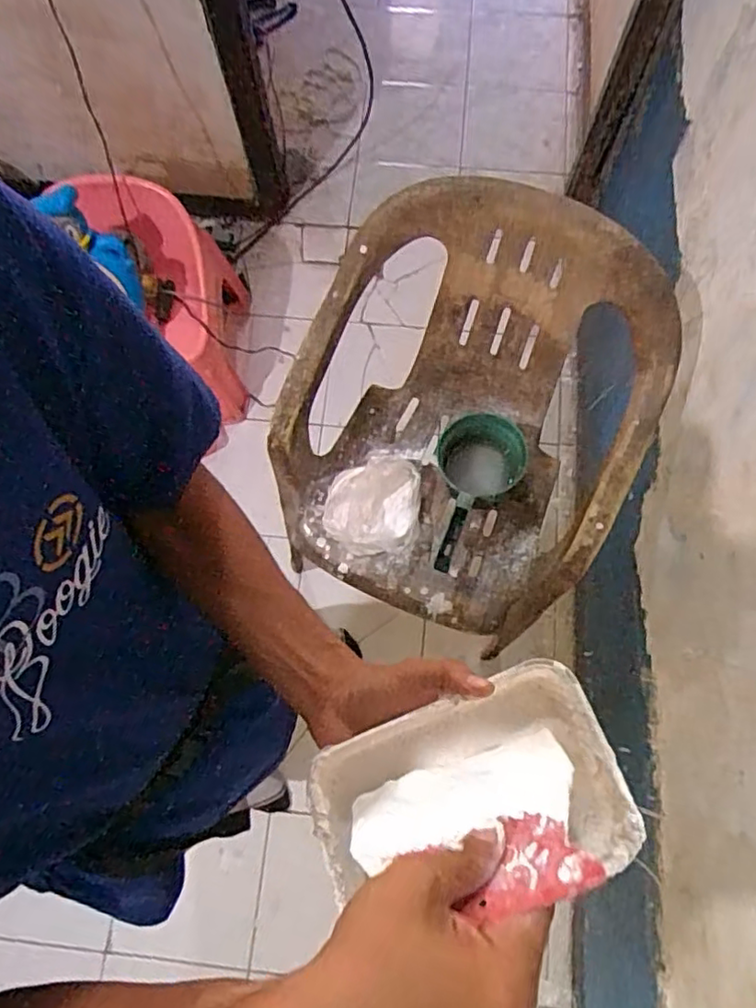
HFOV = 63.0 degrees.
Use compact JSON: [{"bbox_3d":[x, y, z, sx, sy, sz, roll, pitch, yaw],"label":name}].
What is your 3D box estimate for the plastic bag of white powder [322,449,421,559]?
[{"bbox_3d":[-0.008,-0.008,1.068,0.160,0.072,0.191,7,73,4],"label":"plastic bag of white powder"}]

